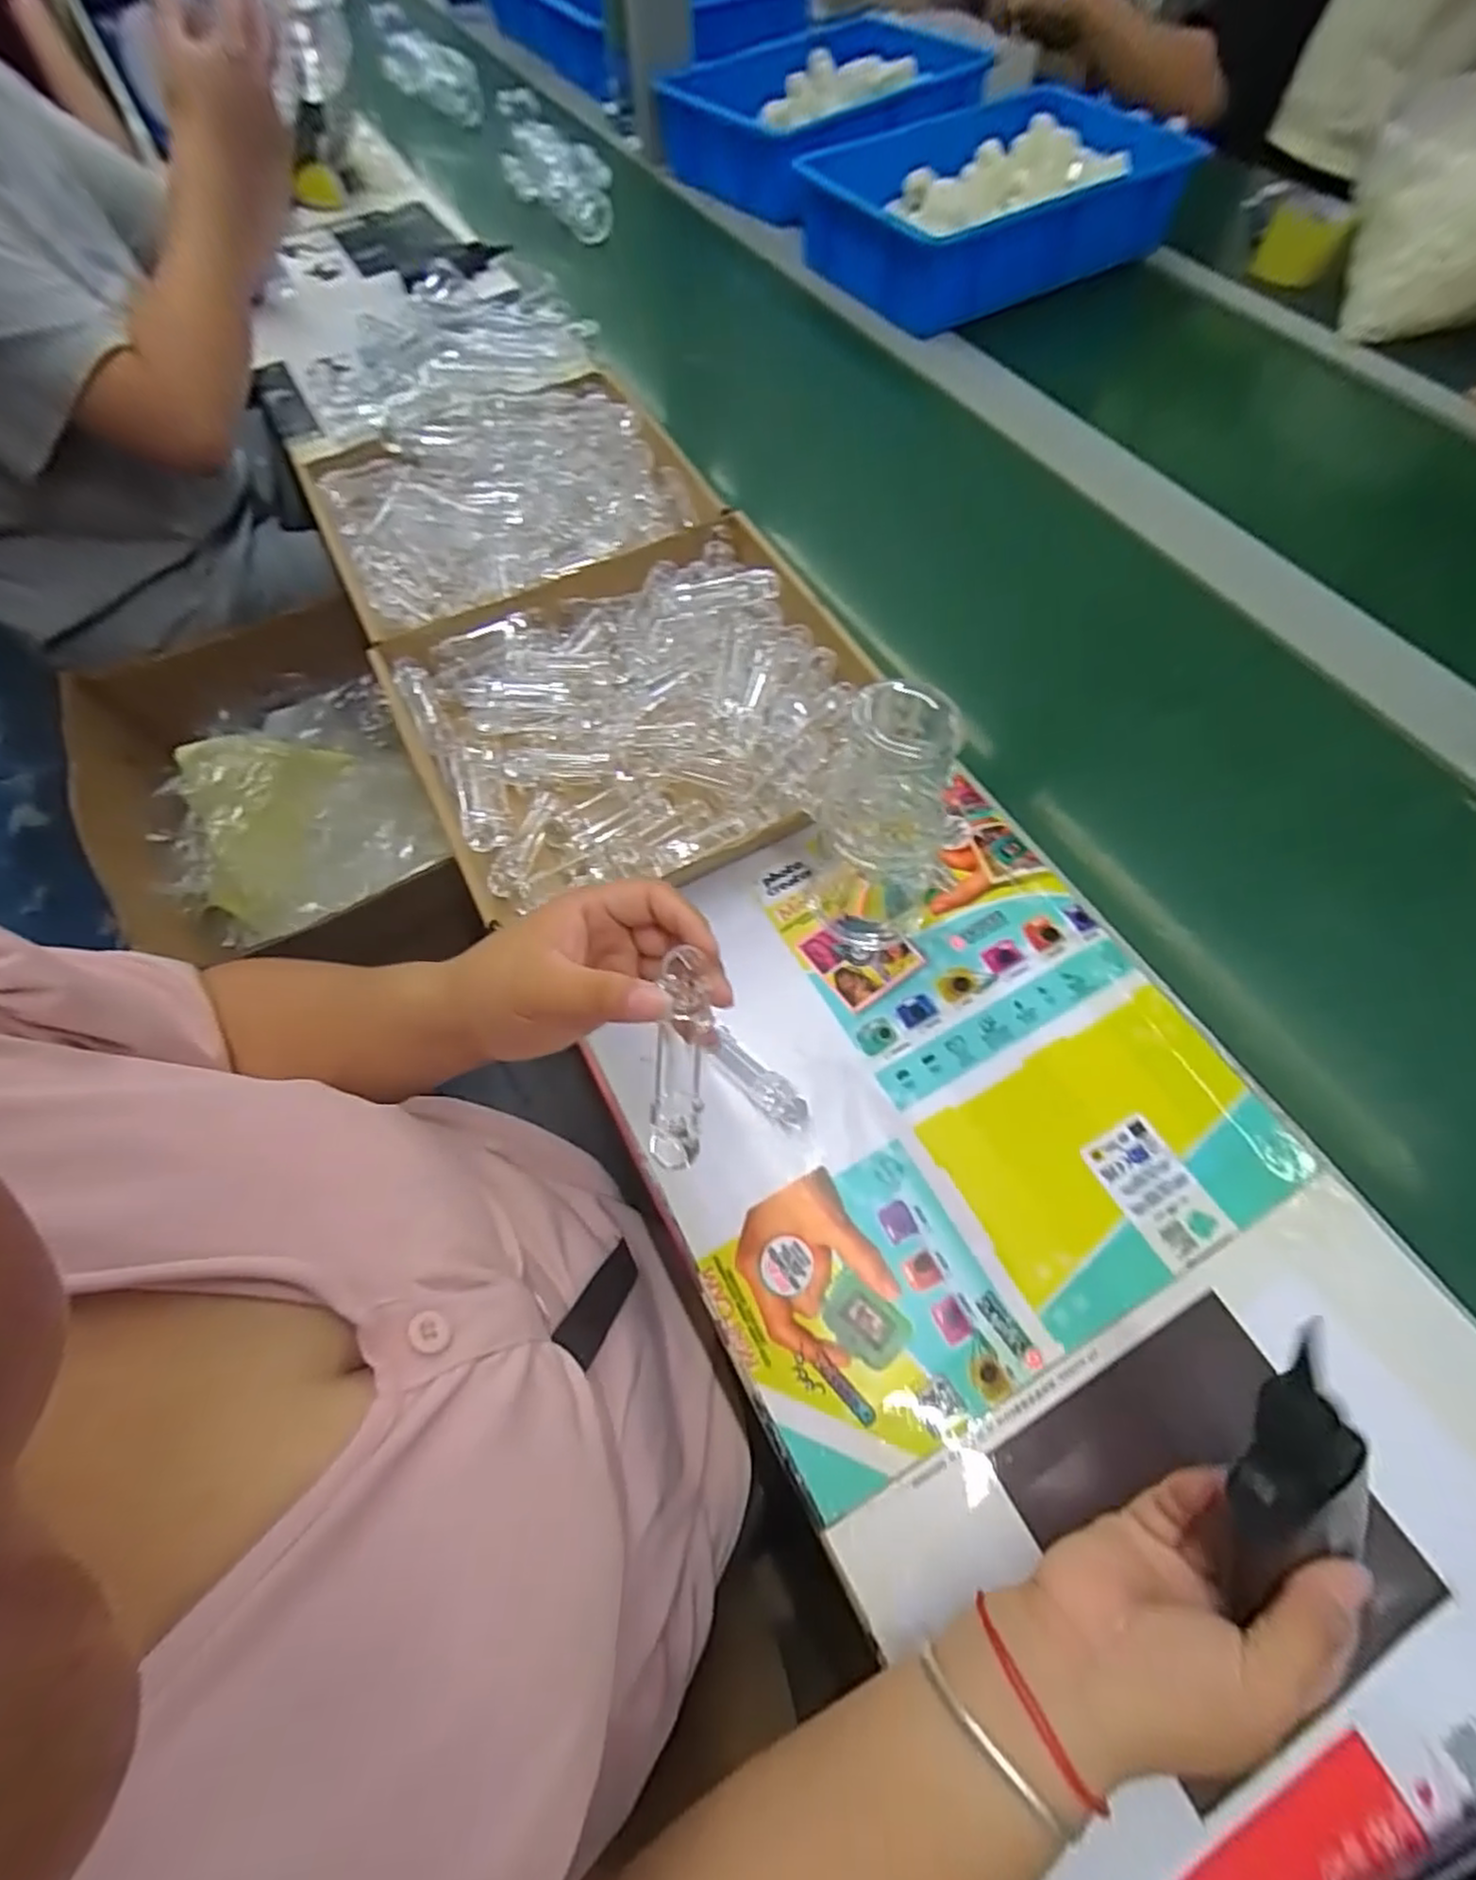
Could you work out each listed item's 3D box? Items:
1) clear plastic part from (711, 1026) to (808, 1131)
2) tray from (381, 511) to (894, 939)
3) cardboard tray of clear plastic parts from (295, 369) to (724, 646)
[{"bbox_3d":[0.012,0.084,0.428,0.073,0.017,0.018,40,71,21],"label":"clear plastic part"},{"bbox_3d":[-0.075,-0.166,0.528,0.311,0.052,0.274,-25,64,-10],"label":"tray"},{"bbox_3d":[-0.201,-0.383,0.621,0.301,0.050,0.247,-26,65,-11],"label":"cardboard tray of clear plastic parts"}]

